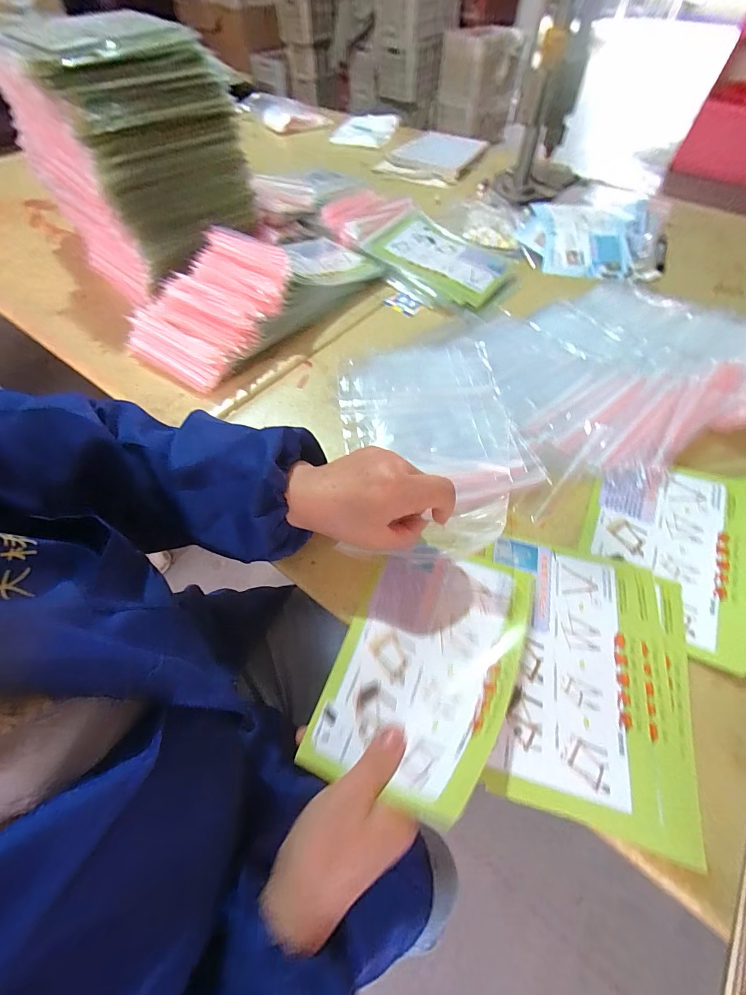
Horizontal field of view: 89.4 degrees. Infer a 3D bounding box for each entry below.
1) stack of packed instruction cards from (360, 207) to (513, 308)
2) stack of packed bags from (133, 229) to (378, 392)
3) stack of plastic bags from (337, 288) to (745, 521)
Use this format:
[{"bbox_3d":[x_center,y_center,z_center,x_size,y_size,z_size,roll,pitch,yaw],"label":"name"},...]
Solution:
[{"bbox_3d":[0.110,-0.411,0.648,0.229,0.020,0.179,29,64,7],"label":"stack of packed instruction cards"},{"bbox_3d":[-0.164,-0.316,0.556,0.168,0.093,0.379,35,64,19],"label":"stack of packed bags"},{"bbox_3d":[0.242,-0.165,0.487,0.573,0.043,0.316,-18,60,-11],"label":"stack of plastic bags"}]

